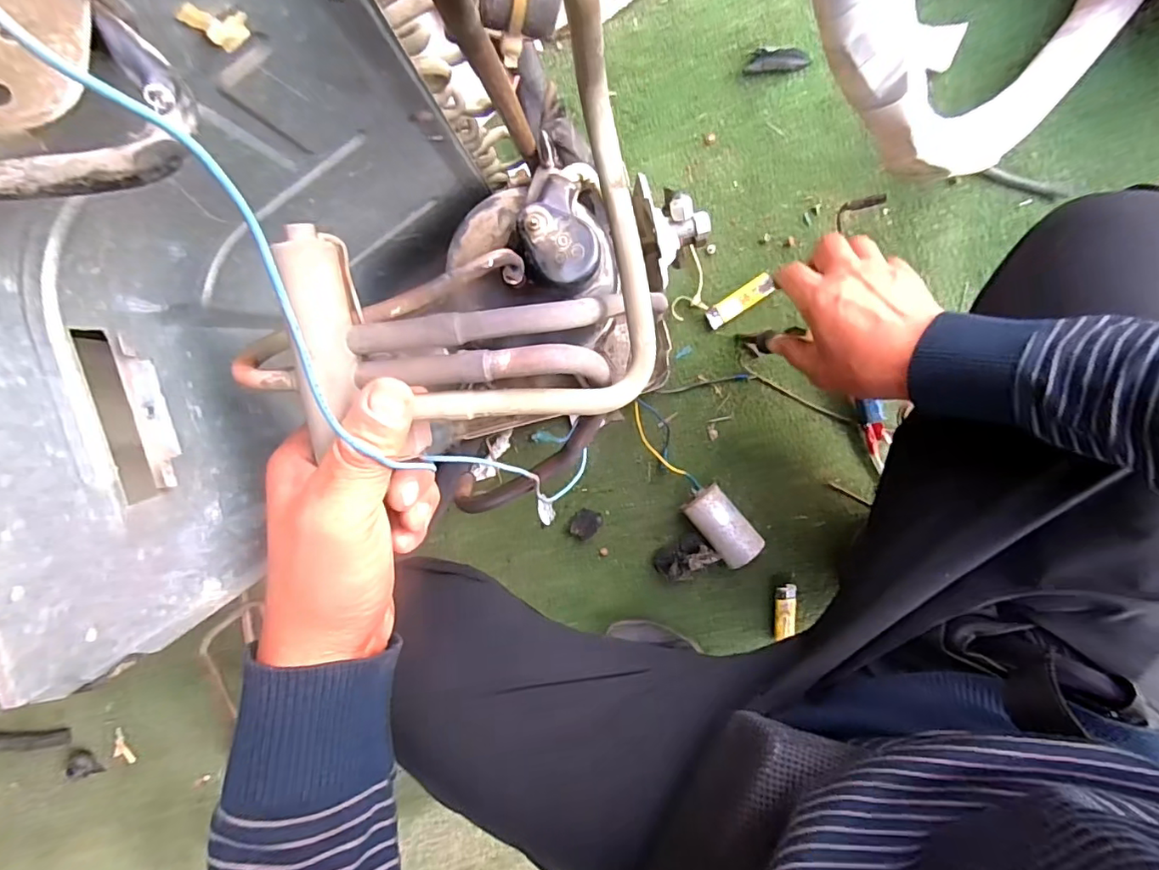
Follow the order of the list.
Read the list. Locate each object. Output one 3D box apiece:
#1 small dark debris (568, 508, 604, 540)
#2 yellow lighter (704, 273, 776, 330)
[{"bbox_3d":[0.007,0.110,0.676,0.039,0.021,0.032,-44,92,9],"label":"small dark debris"},{"bbox_3d":[0.185,-0.154,0.632,0.081,0.008,0.024,-33,93,8],"label":"yellow lighter"}]

